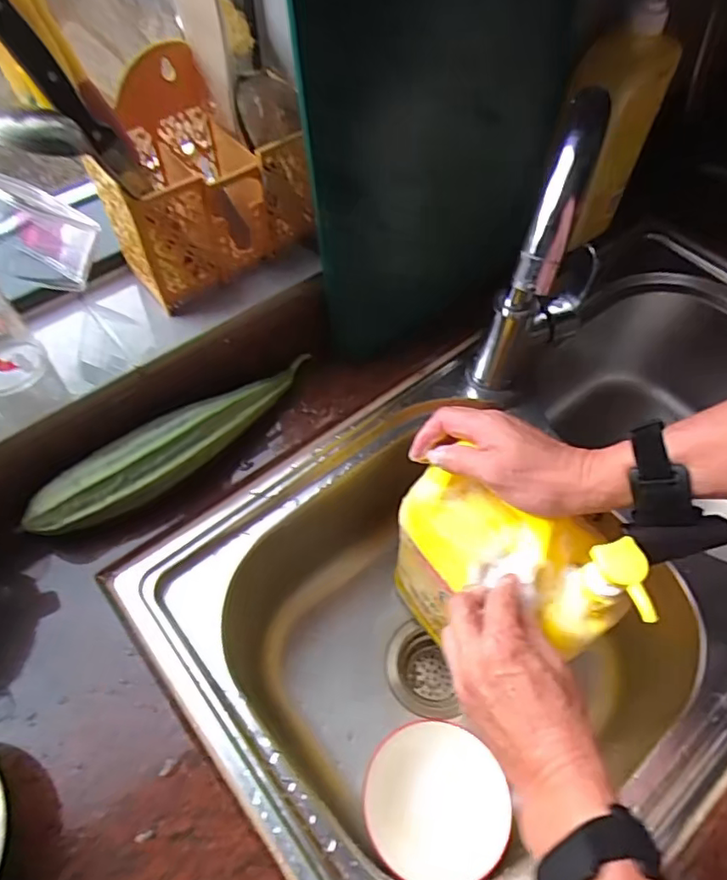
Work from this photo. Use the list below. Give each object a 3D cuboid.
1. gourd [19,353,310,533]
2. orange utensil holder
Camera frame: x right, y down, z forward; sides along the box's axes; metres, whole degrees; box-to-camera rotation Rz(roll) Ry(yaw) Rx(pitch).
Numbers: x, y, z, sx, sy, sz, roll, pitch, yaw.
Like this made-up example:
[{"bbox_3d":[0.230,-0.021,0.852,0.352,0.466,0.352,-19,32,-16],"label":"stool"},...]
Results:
[{"bbox_3d":[-0.163,0.006,0.537,0.276,0.062,0.052,-33,62,-20],"label":"gourd"},{"bbox_3d":[-0.143,-0.233,0.517,0.162,0.163,0.097,-32,62,-19],"label":"orange utensil holder"}]

